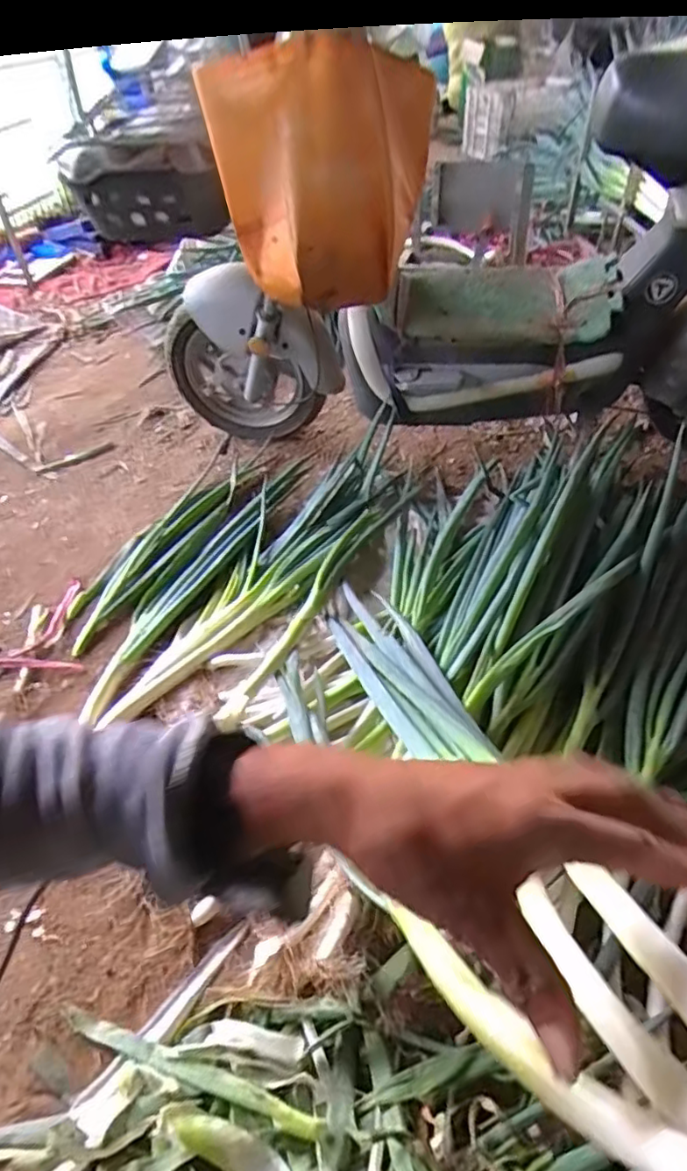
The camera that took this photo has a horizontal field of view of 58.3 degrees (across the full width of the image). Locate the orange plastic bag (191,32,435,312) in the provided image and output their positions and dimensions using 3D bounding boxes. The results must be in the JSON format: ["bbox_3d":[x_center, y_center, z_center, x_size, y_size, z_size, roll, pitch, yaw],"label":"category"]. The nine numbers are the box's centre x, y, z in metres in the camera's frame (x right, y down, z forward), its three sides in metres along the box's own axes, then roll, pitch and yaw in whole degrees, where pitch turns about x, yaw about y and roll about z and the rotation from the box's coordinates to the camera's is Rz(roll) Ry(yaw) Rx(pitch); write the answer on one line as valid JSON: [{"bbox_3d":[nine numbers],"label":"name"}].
[{"bbox_3d":[-0.017,-0.554,0.871,0.259,0.297,0.238,4,45,6],"label":"orange plastic bag"}]

